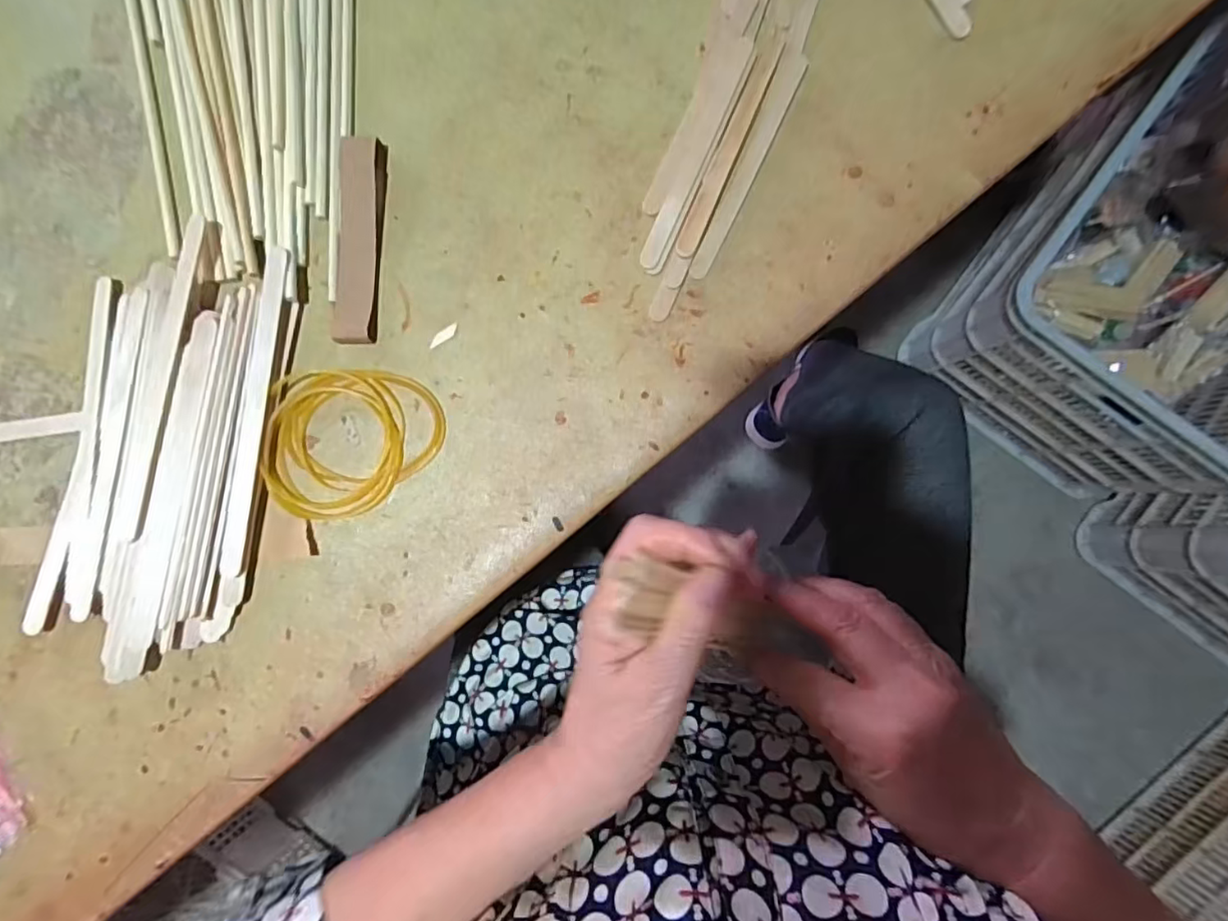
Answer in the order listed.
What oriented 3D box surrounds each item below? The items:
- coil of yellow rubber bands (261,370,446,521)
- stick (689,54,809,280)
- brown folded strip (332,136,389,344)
[{"bbox_3d":[-0.126,-0.008,0.285,0.084,0.006,0.071,0,85,2],"label":"coil of yellow rubber bands"},{"bbox_3d":[0.066,-0.145,0.287,0.011,0.004,0.122,25,86,4],"label":"stick"},{"bbox_3d":[-0.127,-0.108,0.290,0.022,0.014,0.099,2,85,2],"label":"brown folded strip"}]

